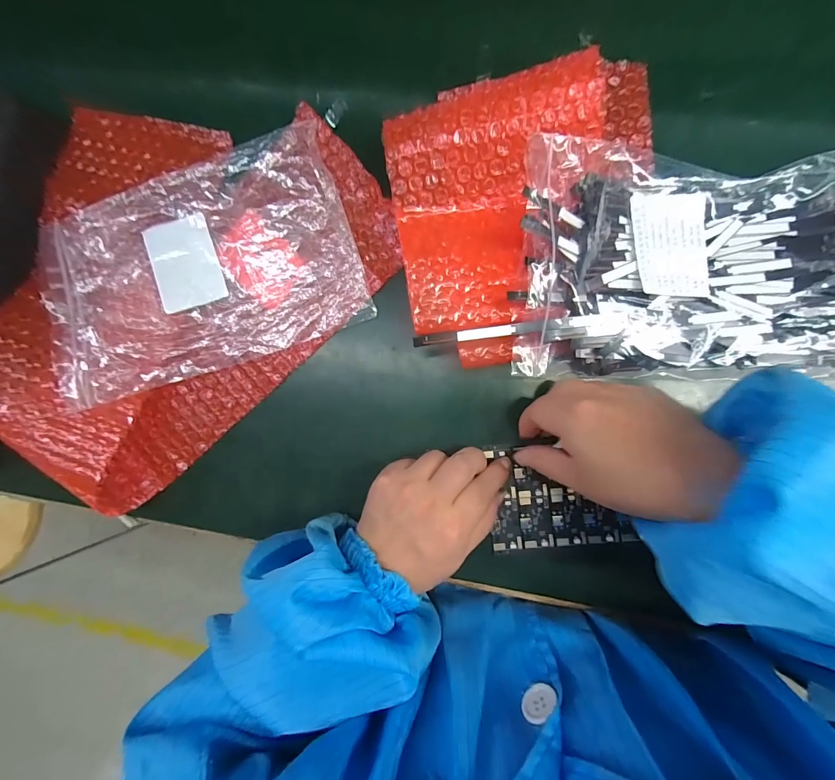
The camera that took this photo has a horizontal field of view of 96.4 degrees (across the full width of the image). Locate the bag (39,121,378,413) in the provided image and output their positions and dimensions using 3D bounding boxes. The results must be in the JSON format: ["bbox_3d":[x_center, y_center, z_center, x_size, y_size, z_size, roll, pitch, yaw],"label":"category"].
[{"bbox_3d":[-0.167,-0.092,0.285,0.235,0.026,0.154,-18,87,5],"label":"bag"}]

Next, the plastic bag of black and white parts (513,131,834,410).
[{"bbox_3d":[0.180,-0.080,0.237,0.227,0.036,0.166,9,90,5],"label":"plastic bag of black and white parts"}]

